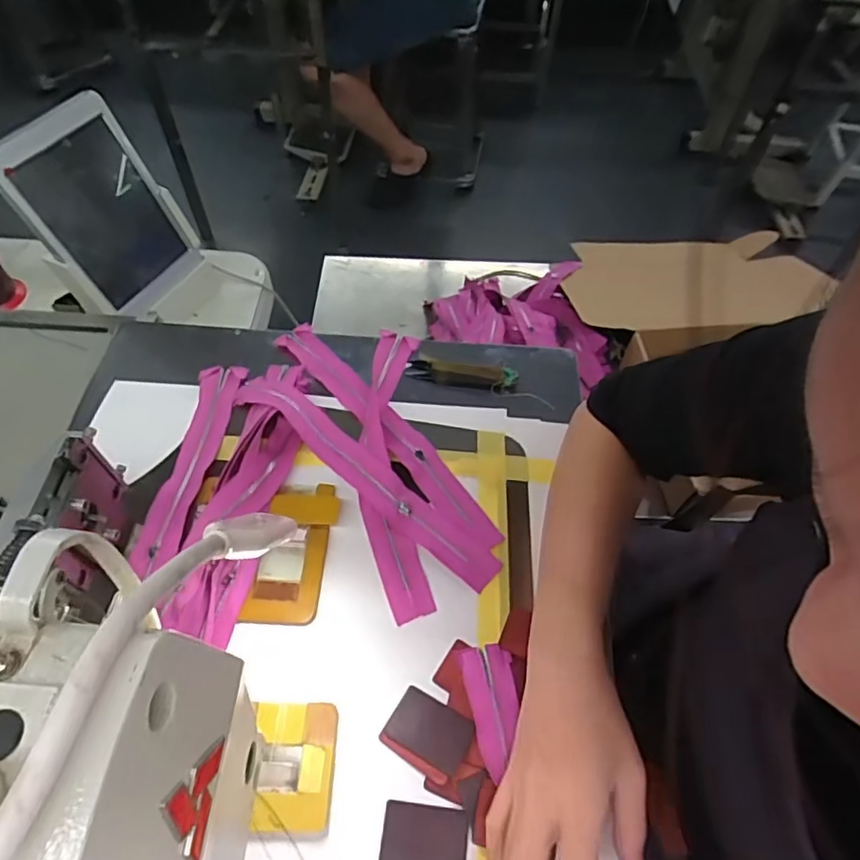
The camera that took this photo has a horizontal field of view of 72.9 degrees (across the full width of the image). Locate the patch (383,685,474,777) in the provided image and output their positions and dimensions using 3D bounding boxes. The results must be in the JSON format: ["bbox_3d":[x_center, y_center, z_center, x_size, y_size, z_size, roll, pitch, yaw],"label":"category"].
[{"bbox_3d":[0.000,0.199,0.389,0.052,0.004,0.037,25,59,14],"label":"patch"}]

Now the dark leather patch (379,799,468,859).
[{"bbox_3d":[-0.003,0.250,0.356,0.051,0.004,0.035,7,56,2],"label":"dark leather patch"}]

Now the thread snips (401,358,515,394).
[{"bbox_3d":[0.028,-0.054,0.554,0.100,0.008,0.025,9,56,4],"label":"thread snips"}]

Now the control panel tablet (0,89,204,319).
[{"bbox_3d":[-0.360,-0.236,0.653,0.030,0.223,0.150,19,64,24],"label":"control panel tablet"}]

